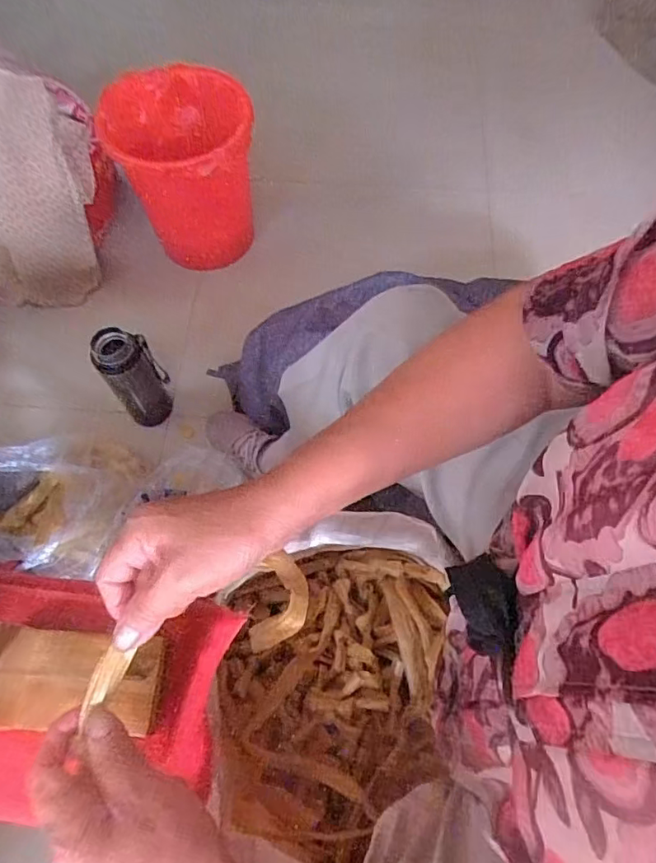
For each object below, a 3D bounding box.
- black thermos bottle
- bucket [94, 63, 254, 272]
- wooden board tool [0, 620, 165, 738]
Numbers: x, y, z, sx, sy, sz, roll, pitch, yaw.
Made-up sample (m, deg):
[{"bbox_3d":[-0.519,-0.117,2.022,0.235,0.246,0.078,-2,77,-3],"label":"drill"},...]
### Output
[{"bbox_3d":[-0.297,-0.081,0.831,0.083,0.185,0.066,-37,70,-15],"label":"black thermos bottle"},{"bbox_3d":[-0.256,-0.452,0.978,0.227,0.299,0.227,0,65,1],"label":"bucket"},{"bbox_3d":[-0.164,0.151,0.323,0.102,0.073,0.058,4,65,3],"label":"wooden board tool"}]

